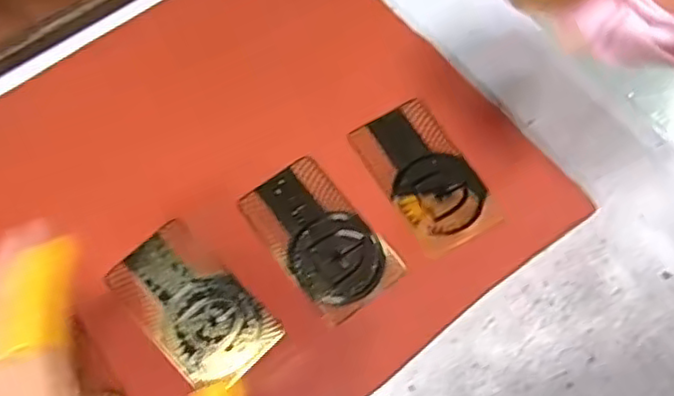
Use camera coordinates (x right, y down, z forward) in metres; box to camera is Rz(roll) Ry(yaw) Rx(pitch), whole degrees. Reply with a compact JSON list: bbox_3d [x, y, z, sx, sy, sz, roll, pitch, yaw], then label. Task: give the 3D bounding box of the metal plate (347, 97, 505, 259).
[{"bbox_3d":[0.048,-0.012,0.357,0.047,0.004,0.087,-28,66,-9],"label":"metal plate"}]

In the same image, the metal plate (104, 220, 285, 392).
[{"bbox_3d":[-0.073,0.053,0.327,0.048,0.004,0.086,-42,73,-16],"label":"metal plate"}]

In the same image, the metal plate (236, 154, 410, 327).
[{"bbox_3d":[-0.009,0.020,0.343,0.048,0.006,0.085,-35,71,-14],"label":"metal plate"}]

